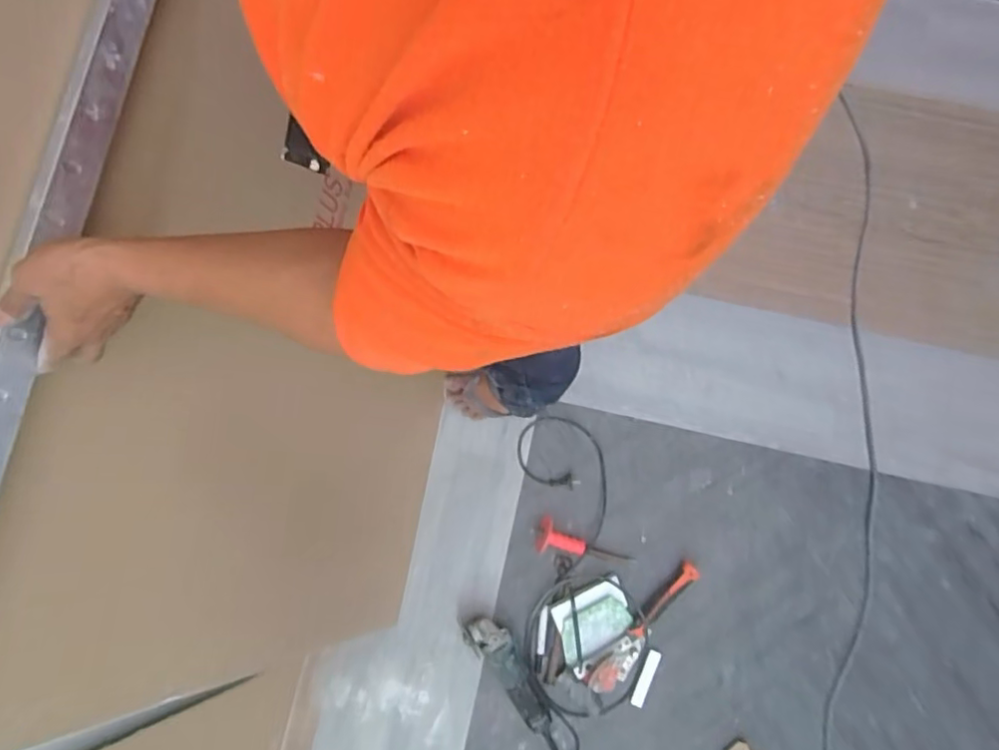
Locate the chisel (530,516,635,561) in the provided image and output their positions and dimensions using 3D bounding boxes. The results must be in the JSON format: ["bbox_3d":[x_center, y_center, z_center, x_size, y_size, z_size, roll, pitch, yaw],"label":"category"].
[{"bbox_3d":[0.175,0.354,1.273,0.212,0.060,0.071,14,81,3],"label":"chisel"}]

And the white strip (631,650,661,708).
[{"bbox_3d":[0.302,0.626,1.260,0.027,0.008,0.116,23,79,5],"label":"white strip"}]

